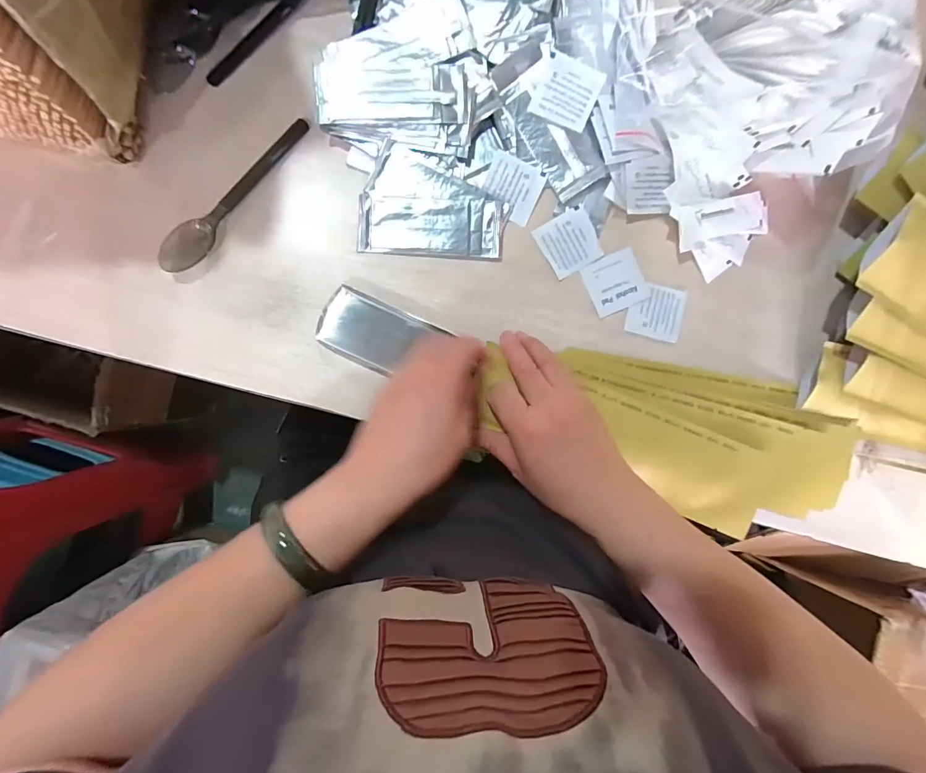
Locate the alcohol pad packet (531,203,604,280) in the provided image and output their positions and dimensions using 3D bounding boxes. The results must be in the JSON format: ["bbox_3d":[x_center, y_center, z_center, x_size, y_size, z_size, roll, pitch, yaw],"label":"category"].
[{"bbox_3d":[0.096,-0.130,0.375,0.051,0.004,0.050,-30,91,-3],"label":"alcohol pad packet"}]

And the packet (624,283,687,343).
[{"bbox_3d":[0.177,-0.070,0.382,0.048,0.004,0.051,15,87,-2],"label":"packet"}]

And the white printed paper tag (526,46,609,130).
[{"bbox_3d":[0.085,-0.249,0.353,0.056,0.004,0.049,21,103,-2],"label":"white printed paper tag"}]

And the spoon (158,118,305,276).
[{"bbox_3d":[-0.192,-0.163,0.350,0.027,0.013,0.167,38,87,-2],"label":"spoon"}]

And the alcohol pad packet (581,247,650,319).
[{"bbox_3d":[0.138,-0.093,0.377,0.052,0.004,0.048,-24,90,-3],"label":"alcohol pad packet"}]

